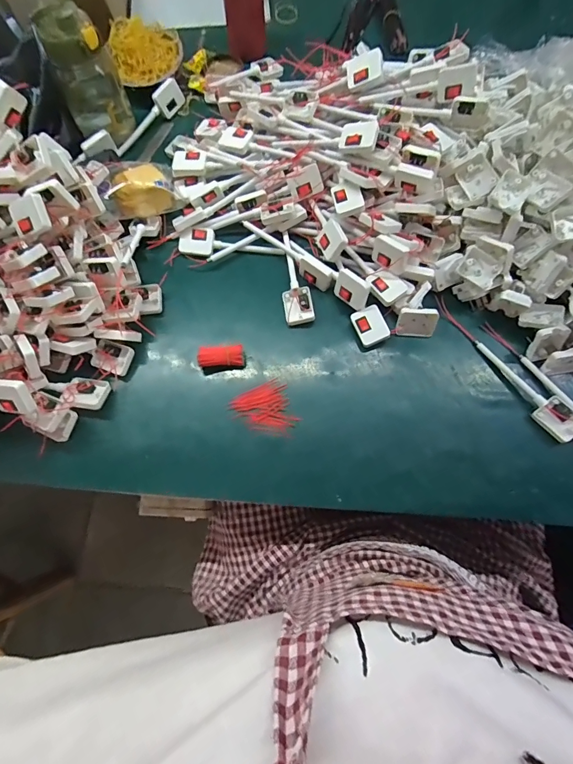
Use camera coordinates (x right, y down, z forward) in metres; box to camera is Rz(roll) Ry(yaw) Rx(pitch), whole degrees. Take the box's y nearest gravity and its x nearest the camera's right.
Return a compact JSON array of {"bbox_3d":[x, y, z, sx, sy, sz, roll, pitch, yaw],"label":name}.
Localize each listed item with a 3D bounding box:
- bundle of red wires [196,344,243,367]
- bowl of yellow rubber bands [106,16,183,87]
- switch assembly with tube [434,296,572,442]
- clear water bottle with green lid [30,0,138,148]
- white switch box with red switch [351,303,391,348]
[{"bbox_3d":[-0.084,-0.031,0.502,0.056,0.026,0.023,-5,71,1],"label":"bundle of red wires"},{"bbox_3d":[-0.227,-0.537,0.632,0.112,0.057,0.100,-18,72,-4],"label":"bowl of yellow rubber bands"},{"bbox_3d":[0.273,-0.023,0.489,0.036,0.031,0.230,-37,74,-10],"label":"switch assembly with tube"},{"bbox_3d":[-0.292,-0.444,0.561,0.085,0.174,0.090,-27,72,-7],"label":"clear water bottle with green lid"},{"bbox_3d":[0.110,-0.073,0.514,0.039,0.015,0.049,-25,76,10],"label":"white switch box with red switch"}]

